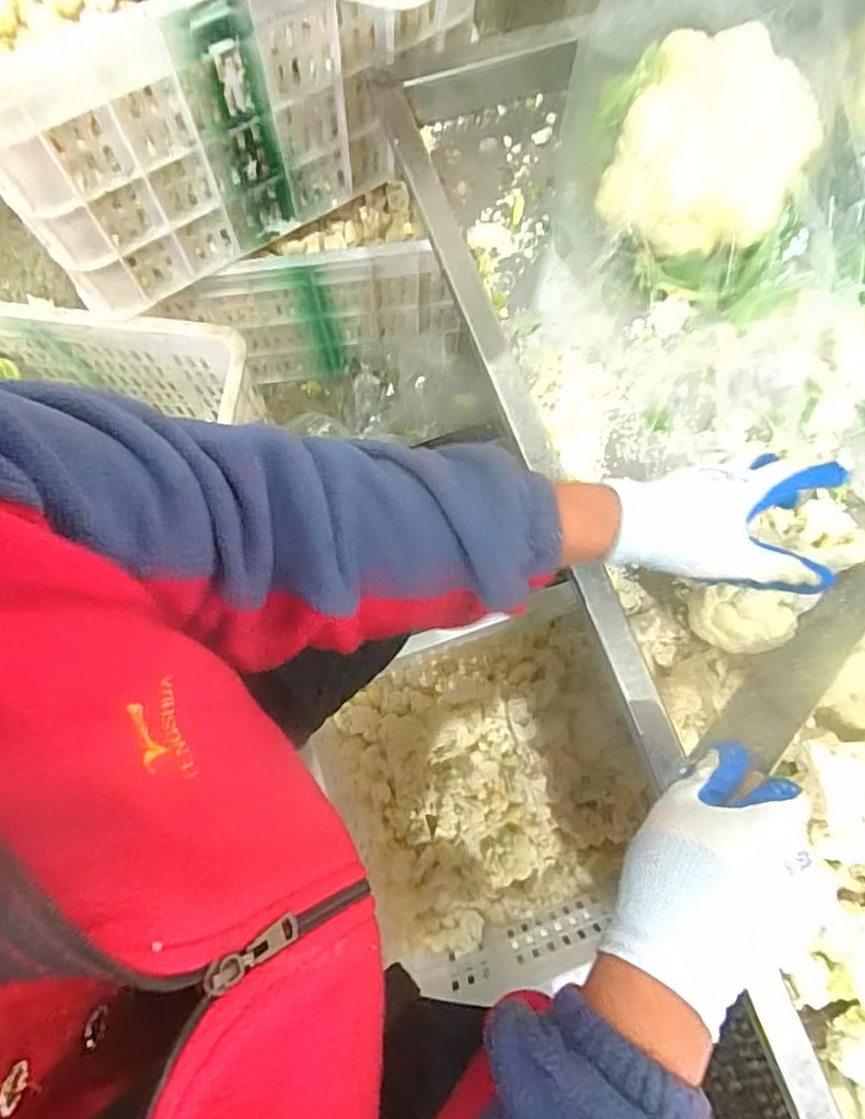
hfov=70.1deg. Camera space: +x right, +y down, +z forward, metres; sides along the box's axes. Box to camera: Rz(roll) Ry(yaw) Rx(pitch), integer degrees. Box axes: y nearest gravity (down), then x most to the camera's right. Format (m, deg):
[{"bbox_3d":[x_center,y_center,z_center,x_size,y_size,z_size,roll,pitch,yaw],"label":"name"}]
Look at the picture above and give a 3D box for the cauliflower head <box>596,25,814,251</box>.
[{"bbox_3d":[0.242,-0.356,0.532,0.146,0.112,0.147,29,78,6],"label":"cauliflower head"}]

